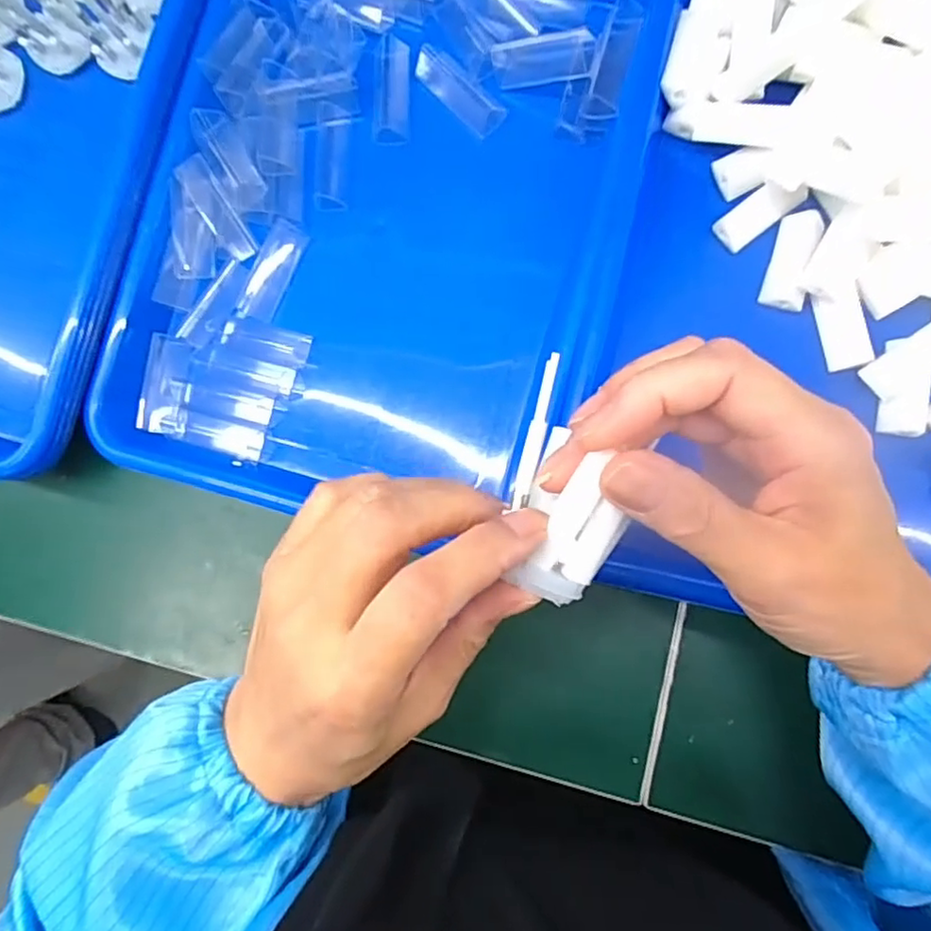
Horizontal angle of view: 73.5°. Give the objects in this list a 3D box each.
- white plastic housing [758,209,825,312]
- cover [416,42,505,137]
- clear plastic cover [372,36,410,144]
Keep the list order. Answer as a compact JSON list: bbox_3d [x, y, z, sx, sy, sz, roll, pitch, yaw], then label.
[{"bbox_3d":[0.161,-0.102,0.307,0.019,0.011,0.047,13,86,8],"label":"white plastic housing"},{"bbox_3d":[-0.004,-0.204,0.342,0.062,0.006,0.019,43,91,9],"label":"cover"},{"bbox_3d":[-0.041,-0.210,0.349,0.021,0.010,0.057,5,85,8],"label":"clear plastic cover"}]

